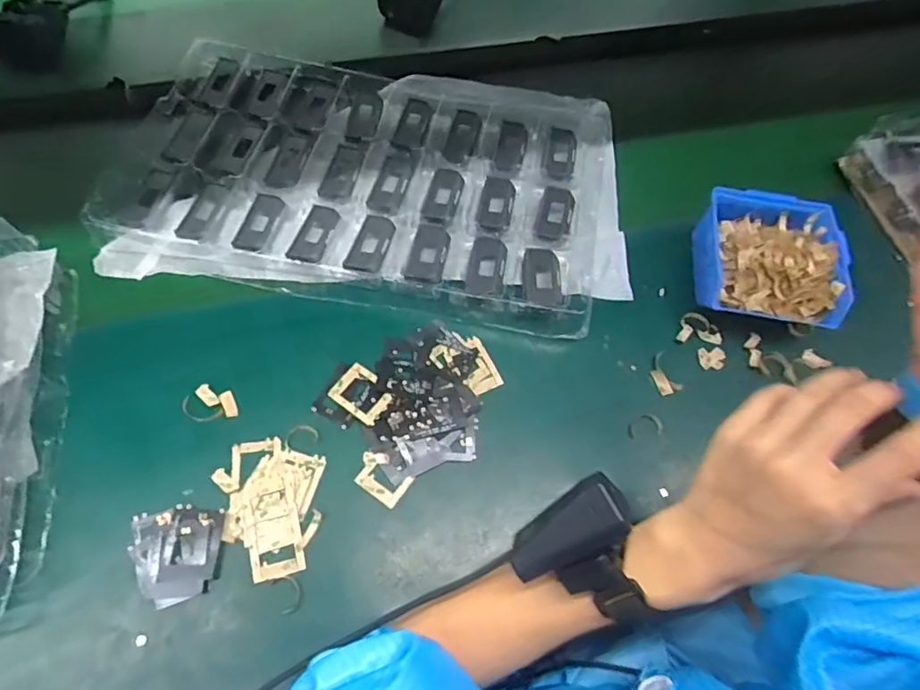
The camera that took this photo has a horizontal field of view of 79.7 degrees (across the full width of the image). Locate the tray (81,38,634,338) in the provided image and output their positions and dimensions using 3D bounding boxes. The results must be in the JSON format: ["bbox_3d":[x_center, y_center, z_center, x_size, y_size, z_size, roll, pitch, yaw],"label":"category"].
[{"bbox_3d":[-0.090,-0.187,0.604,0.535,0.025,0.342,6,64,1],"label":"tray"}]

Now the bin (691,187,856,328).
[{"bbox_3d":[0.304,-0.084,0.554,0.127,0.069,0.143,7,64,-1],"label":"bin"}]

